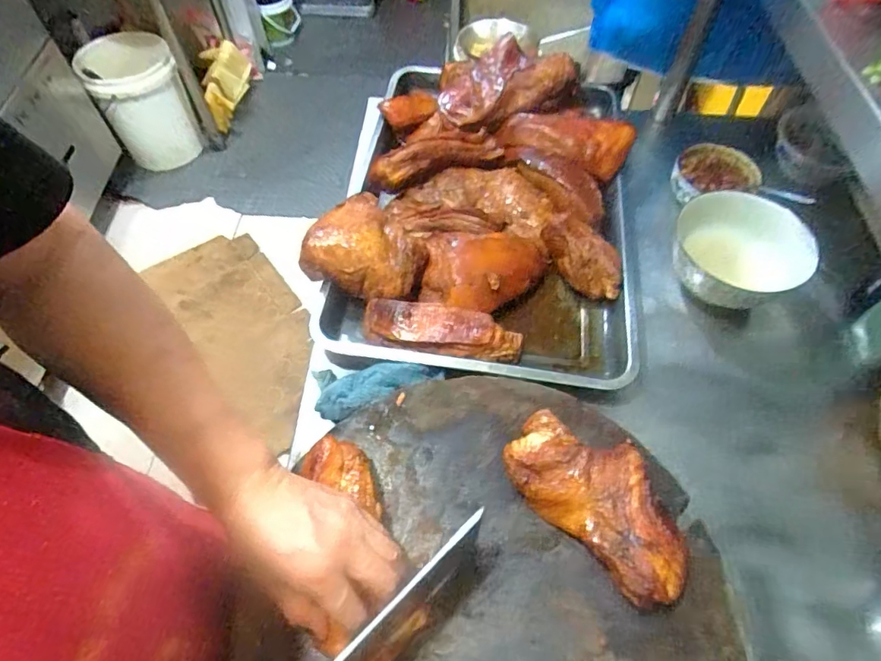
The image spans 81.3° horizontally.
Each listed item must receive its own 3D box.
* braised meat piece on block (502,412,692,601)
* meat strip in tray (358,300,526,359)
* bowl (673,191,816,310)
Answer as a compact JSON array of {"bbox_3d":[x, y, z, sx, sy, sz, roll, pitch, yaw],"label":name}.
[{"bbox_3d":[0.140,0.149,0.460,0.088,0.042,0.175,-38,65,-21],"label":"braised meat piece on block"},{"bbox_3d":[0.001,0.001,0.627,0.189,0.035,0.060,10,58,6],"label":"meat strip in tray"},{"bbox_3d":[0.377,-0.090,0.652,0.143,0.091,0.137,14,59,8],"label":"bowl"}]

